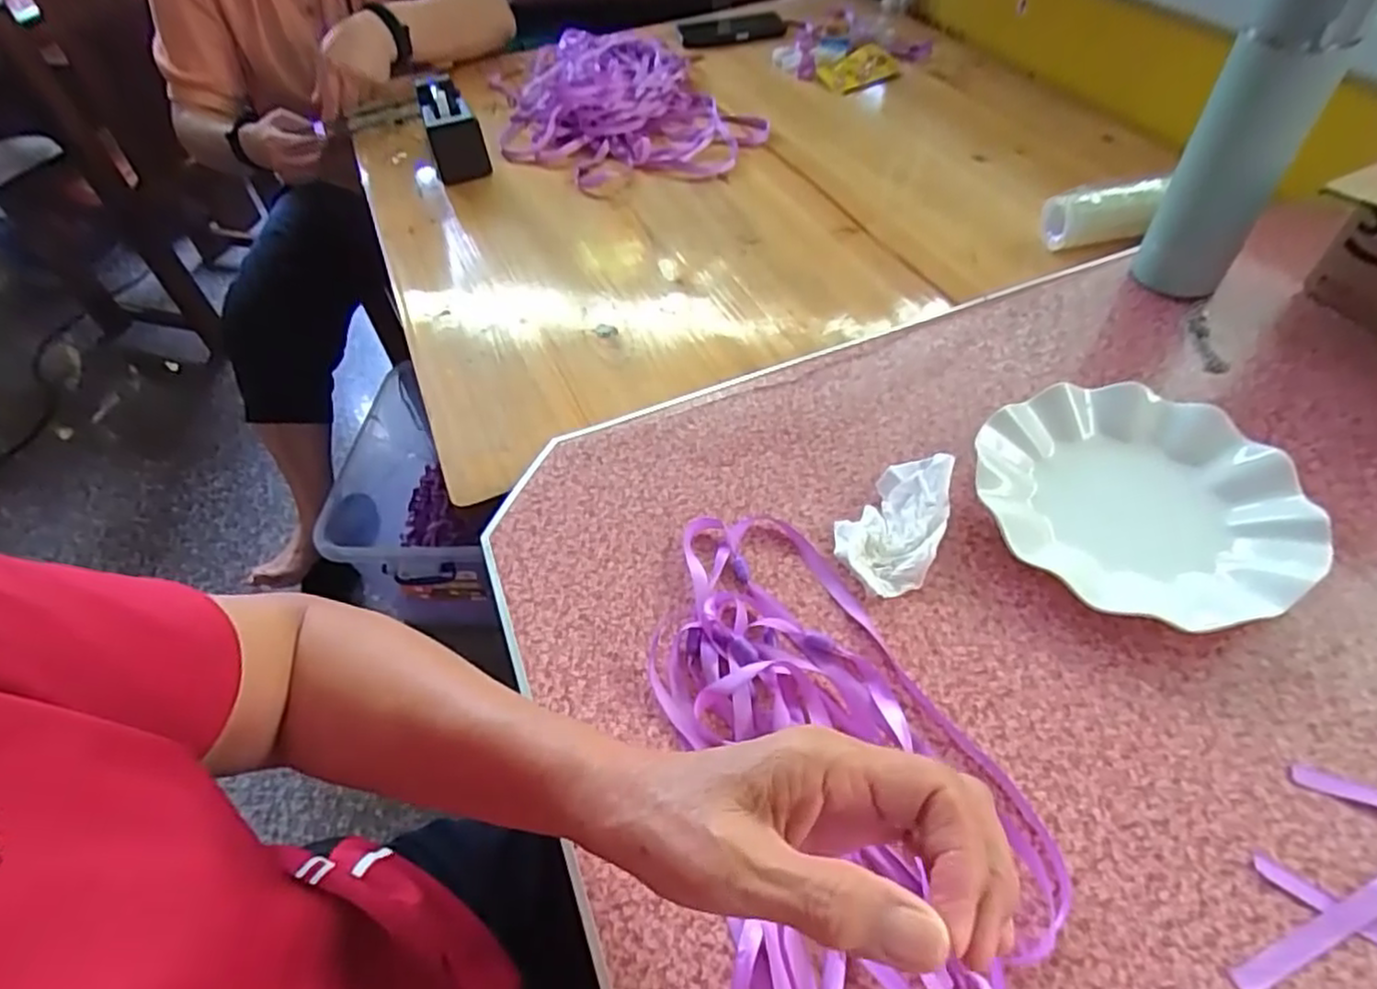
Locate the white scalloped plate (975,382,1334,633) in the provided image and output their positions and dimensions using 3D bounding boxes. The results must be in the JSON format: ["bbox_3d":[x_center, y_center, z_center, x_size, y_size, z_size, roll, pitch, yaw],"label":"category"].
[{"bbox_3d":[0.279,0.001,0.440,0.183,0.026,0.168,-3,51,3],"label":"white scalloped plate"}]

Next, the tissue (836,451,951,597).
[{"bbox_3d":[0.129,0.015,0.440,0.058,0.030,0.096,21,56,20],"label":"tissue"}]

